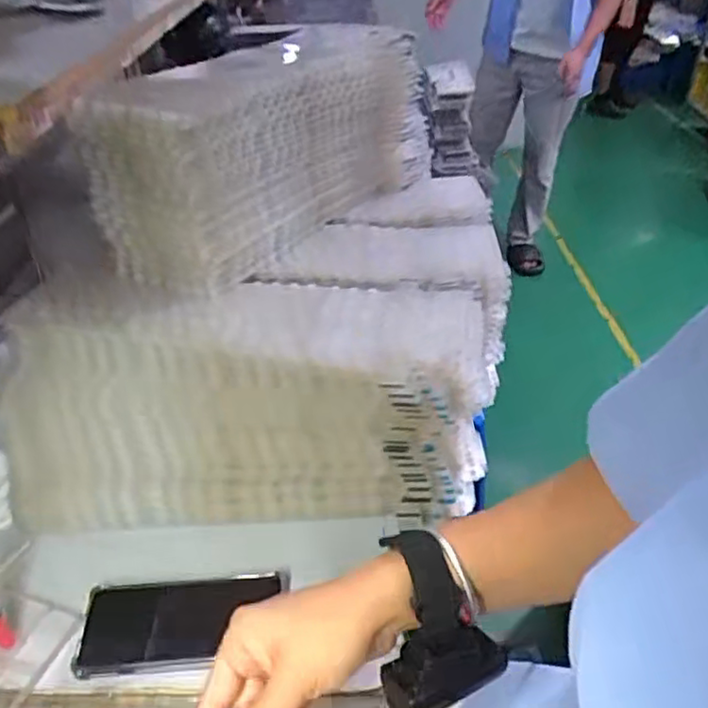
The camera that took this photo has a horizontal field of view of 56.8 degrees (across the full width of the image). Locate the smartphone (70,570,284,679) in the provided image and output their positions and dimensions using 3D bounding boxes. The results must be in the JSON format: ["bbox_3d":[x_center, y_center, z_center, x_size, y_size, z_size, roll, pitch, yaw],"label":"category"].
[{"bbox_3d":[-0.148,0.224,0.549,0.155,0.015,0.082,0,36,-2],"label":"smartphone"}]

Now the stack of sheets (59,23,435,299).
[{"bbox_3d":[-0.081,-0.238,0.748,0.122,0.179,0.425,24,42,28],"label":"stack of sheets"}]

